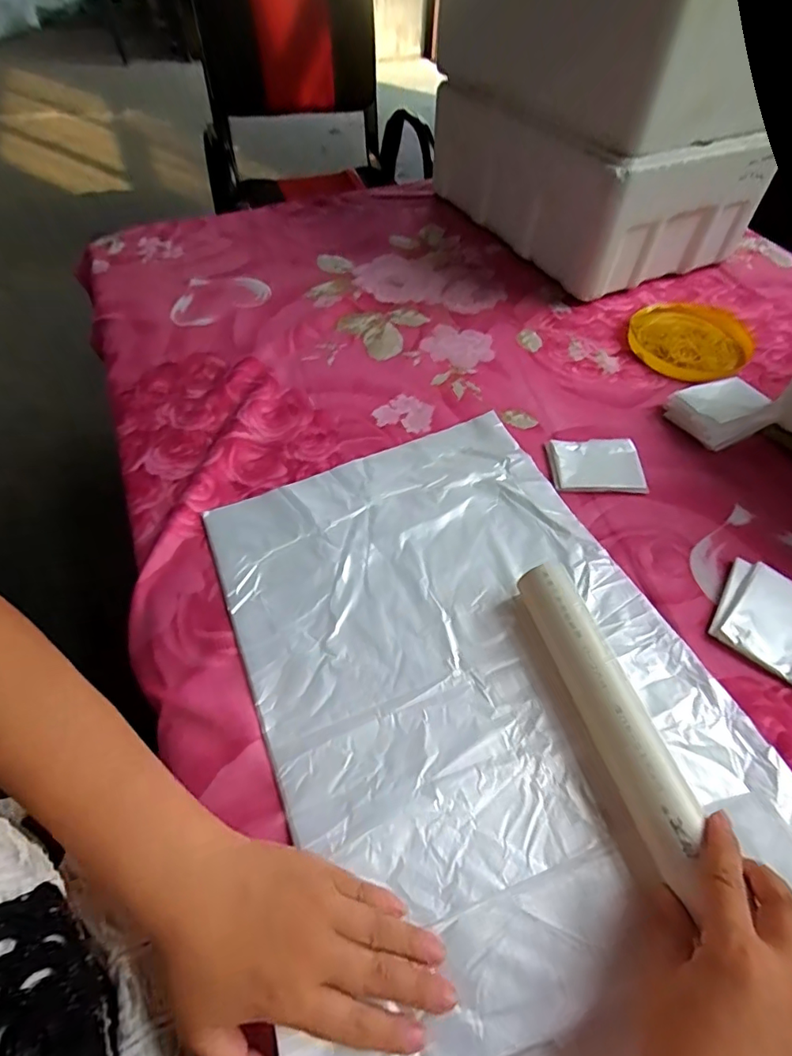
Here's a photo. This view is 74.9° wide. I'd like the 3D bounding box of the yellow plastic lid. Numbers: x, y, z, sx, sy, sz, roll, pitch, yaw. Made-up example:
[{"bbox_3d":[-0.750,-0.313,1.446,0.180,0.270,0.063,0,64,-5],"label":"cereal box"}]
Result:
[{"bbox_3d":[0.345,-0.222,0.602,0.138,0.019,0.125,-31,60,-19],"label":"yellow plastic lid"}]

